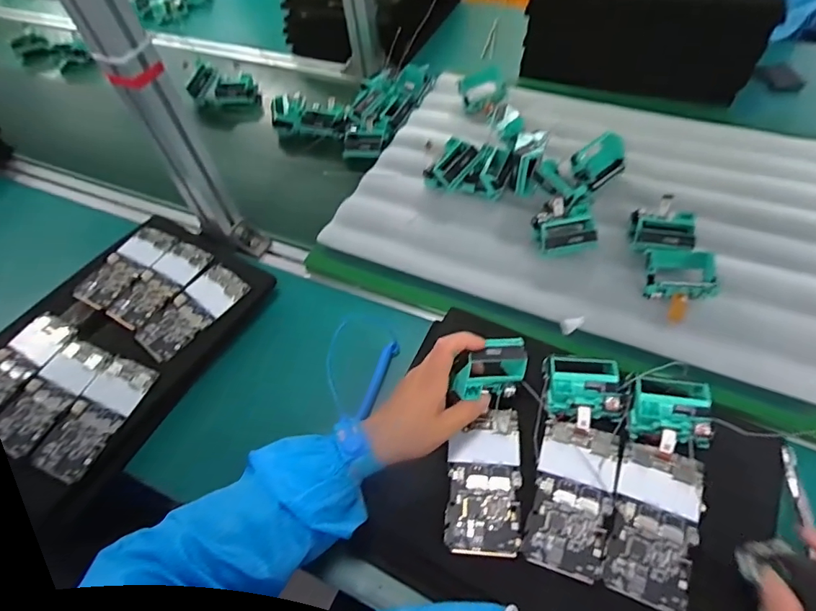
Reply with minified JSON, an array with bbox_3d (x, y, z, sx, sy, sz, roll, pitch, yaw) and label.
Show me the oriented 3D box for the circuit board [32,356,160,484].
[{"bbox_3d":[-0.335,0.119,0.521,0.060,0.018,0.132,18,57,17],"label":"circuit board"}]

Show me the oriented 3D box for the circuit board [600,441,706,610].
[{"bbox_3d":[0.214,0.186,0.415,0.066,0.006,0.127,18,59,17],"label":"circuit board"}]

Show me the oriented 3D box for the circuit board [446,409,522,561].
[{"bbox_3d":[0.071,0.161,0.449,0.065,0.012,0.128,2,56,7],"label":"circuit board"}]

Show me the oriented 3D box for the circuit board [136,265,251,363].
[{"bbox_3d":[-0.260,0.005,0.581,0.068,0.007,0.130,29,63,23],"label":"circuit board"}]

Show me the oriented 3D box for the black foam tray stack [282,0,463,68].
[{"bbox_3d":[-0.039,-0.619,0.952,0.264,0.114,0.341,22,60,20],"label":"black foam tray stack"}]

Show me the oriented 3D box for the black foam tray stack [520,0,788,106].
[{"bbox_3d":[0.389,-0.472,0.788,0.339,0.154,0.223,19,59,18],"label":"black foam tray stack"}]

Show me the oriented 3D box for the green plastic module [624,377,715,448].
[{"bbox_3d":[0.246,0.099,0.455,0.067,0.034,0.055,4,56,9],"label":"green plastic module"}]

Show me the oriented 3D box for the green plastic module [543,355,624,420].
[{"bbox_3d":[0.172,0.078,0.474,0.072,0.036,0.059,2,56,7],"label":"green plastic module"}]

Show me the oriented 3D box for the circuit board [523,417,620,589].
[{"bbox_3d":[0.148,0.169,0.432,0.067,0.007,0.127,14,58,15],"label":"circuit board"}]

